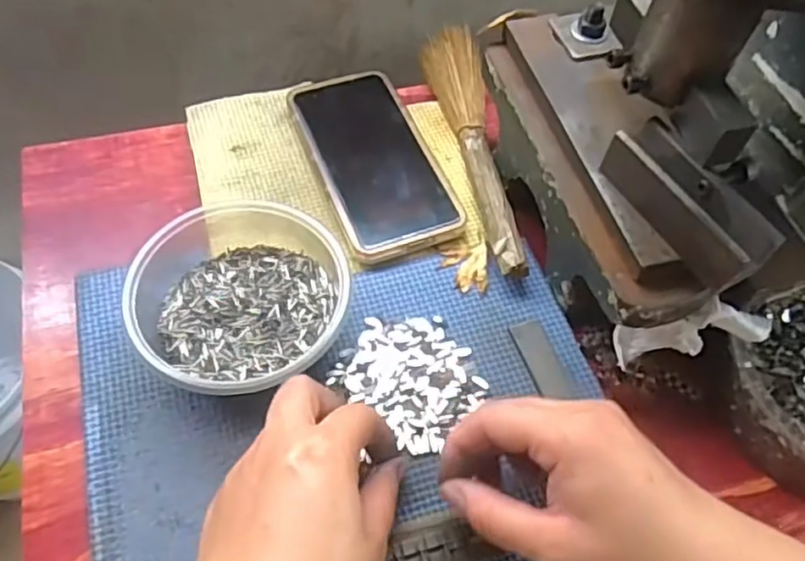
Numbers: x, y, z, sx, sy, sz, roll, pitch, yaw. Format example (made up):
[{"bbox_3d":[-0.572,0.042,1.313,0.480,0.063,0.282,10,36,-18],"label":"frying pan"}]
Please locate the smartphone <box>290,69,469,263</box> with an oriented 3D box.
[{"bbox_3d":[-0.021,-0.085,0.443,0.075,0.012,0.160,-17,60,-15],"label":"smartphone"}]

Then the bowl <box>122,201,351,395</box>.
[{"bbox_3d":[-0.088,0.009,0.365,0.113,0.052,0.116,2,57,-3],"label":"bowl"}]

